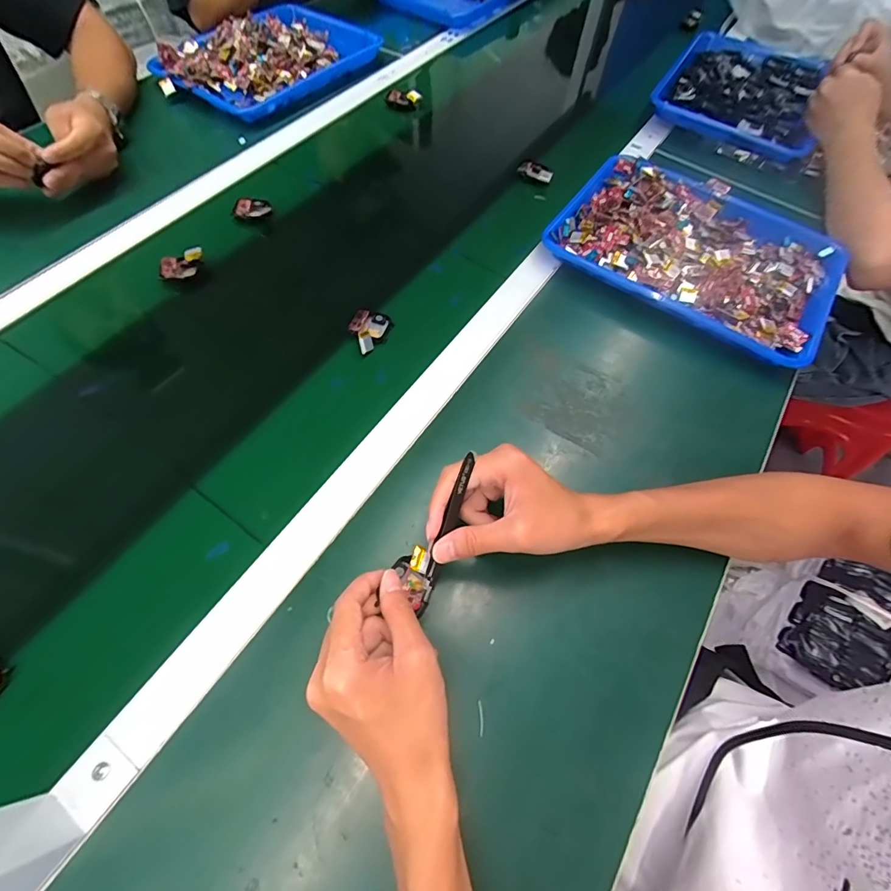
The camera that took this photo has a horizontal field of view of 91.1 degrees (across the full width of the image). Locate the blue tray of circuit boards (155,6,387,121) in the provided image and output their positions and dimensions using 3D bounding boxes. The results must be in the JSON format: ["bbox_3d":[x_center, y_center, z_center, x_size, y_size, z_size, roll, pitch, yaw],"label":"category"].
[{"bbox_3d":[-0.296,-0.673,0.758,0.223,0.056,0.349,35,65,16],"label":"blue tray of circuit boards"}]

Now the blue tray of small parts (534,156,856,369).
[{"bbox_3d":[0.324,-0.254,0.568,0.342,0.043,0.259,32,65,14],"label":"blue tray of small parts"}]

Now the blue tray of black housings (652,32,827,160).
[{"bbox_3d":[0.531,-0.650,0.780,0.256,0.047,0.413,23,63,10],"label":"blue tray of black housings"}]

